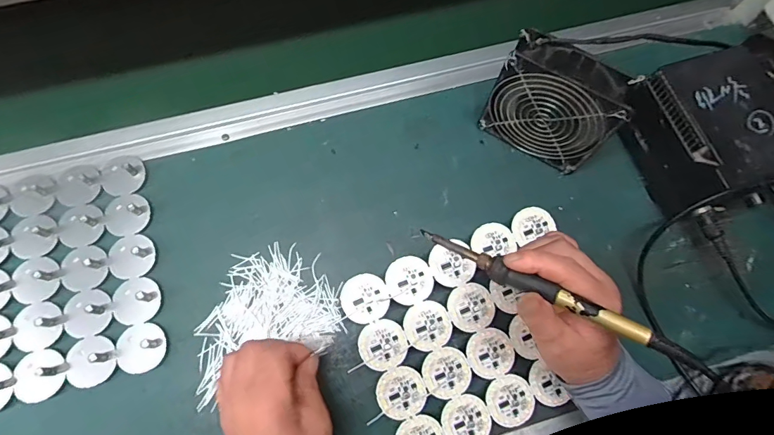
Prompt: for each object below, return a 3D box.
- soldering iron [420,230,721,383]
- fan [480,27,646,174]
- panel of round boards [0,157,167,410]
[{"bbox_3d":[0.118,0.056,0.307,0.213,0.015,0.015,25,73,27],"label":"soldering iron"},{"bbox_3d":[0.163,-0.109,0.417,0.115,0.118,0.044,32,75,8],"label":"fan"},{"bbox_3d":[-0.317,0.055,0.407,0.170,0.012,0.214,-14,74,-6],"label":"panel of round boards"}]

